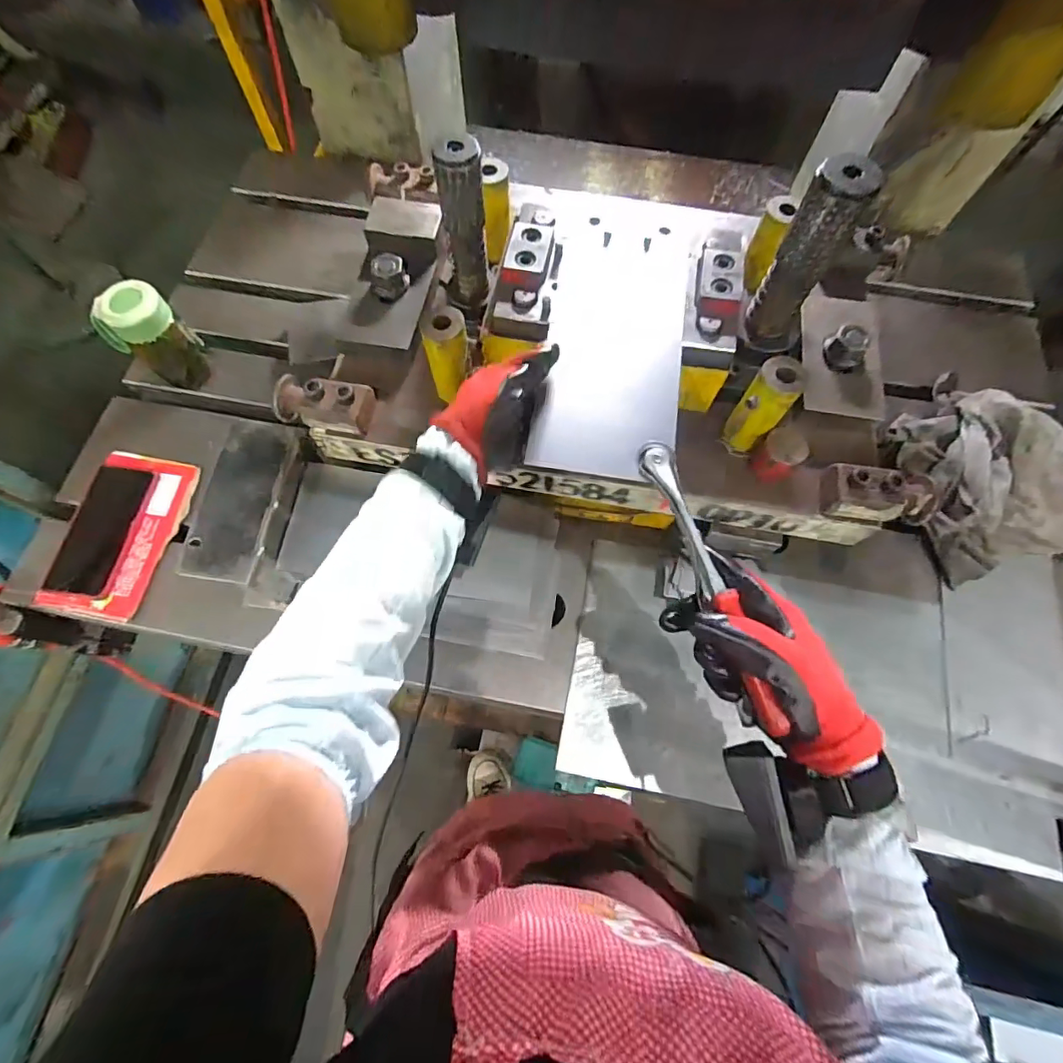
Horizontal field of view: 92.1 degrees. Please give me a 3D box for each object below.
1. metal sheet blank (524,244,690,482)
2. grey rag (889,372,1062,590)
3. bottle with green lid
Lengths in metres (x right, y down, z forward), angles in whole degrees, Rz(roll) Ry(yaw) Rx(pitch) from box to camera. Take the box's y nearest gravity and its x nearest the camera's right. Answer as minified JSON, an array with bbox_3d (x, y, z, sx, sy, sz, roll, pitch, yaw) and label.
[{"bbox_3d":[0.074,-0.159,0.456,0.117,0.006,0.243,8,69,3],"label":"metal sheet blank"},{"bbox_3d":[0.545,-0.089,0.613,0.178,0.074,0.263,-7,68,-4],"label":"grey rag"},{"bbox_3d":[-0.475,-0.241,0.647,0.062,0.138,0.081,38,72,14],"label":"bottle with green lid"}]

